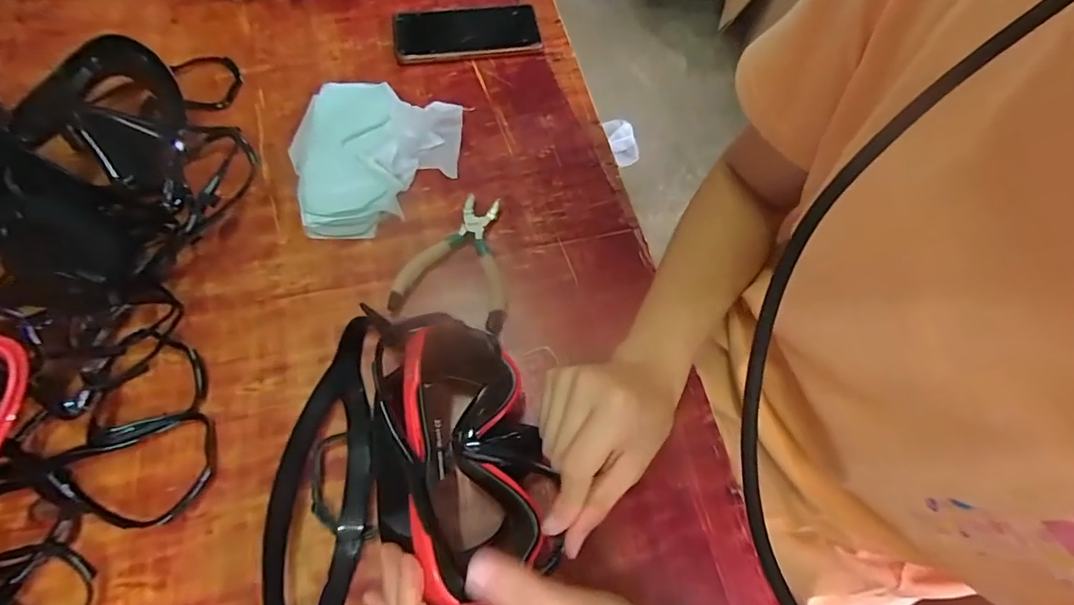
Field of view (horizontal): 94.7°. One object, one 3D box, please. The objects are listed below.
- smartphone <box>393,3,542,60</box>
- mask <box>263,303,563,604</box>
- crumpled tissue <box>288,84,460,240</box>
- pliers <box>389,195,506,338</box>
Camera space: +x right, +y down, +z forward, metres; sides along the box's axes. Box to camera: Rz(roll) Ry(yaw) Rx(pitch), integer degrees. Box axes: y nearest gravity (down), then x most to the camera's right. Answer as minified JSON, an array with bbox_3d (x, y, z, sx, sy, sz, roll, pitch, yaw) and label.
[{"bbox_3d":[-0.076,-0.297,0.541,0.152,0.010,0.079,-7,64,-5],"label":"smartphone"},{"bbox_3d":[-0.092,0.102,0.318,0.181,0.095,0.220,-15,65,-8],"label":"mask"},{"bbox_3d":[-0.151,-0.140,0.444,0.152,0.049,0.162,0,64,-1],"label":"crumpled tissue"},{"bbox_3d":[-0.064,-0.038,0.417,0.088,0.013,0.117,10,64,3],"label":"pliers"}]

